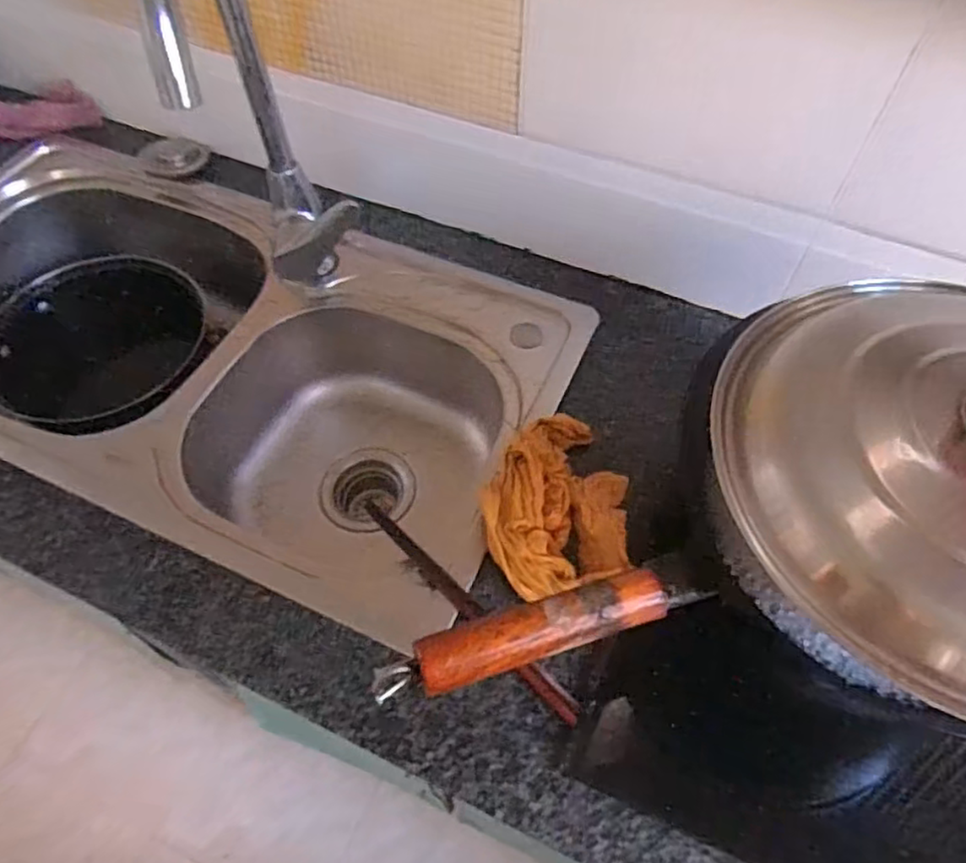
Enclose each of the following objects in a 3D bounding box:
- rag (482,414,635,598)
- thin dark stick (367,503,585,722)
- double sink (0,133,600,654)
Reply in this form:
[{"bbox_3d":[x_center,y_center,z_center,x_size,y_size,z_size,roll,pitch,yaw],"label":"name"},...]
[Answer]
[{"bbox_3d":[0.065,0.067,0.592,0.122,0.044,0.172,6,58,2],"label":"rag"},{"bbox_3d":[-0.015,0.143,0.557,0.015,0.007,0.248,-39,66,-23],"label":"thin dark stick"},{"bbox_3d":[-0.304,-0.059,0.792,0.771,0.215,0.401,21,60,12],"label":"double sink"}]

